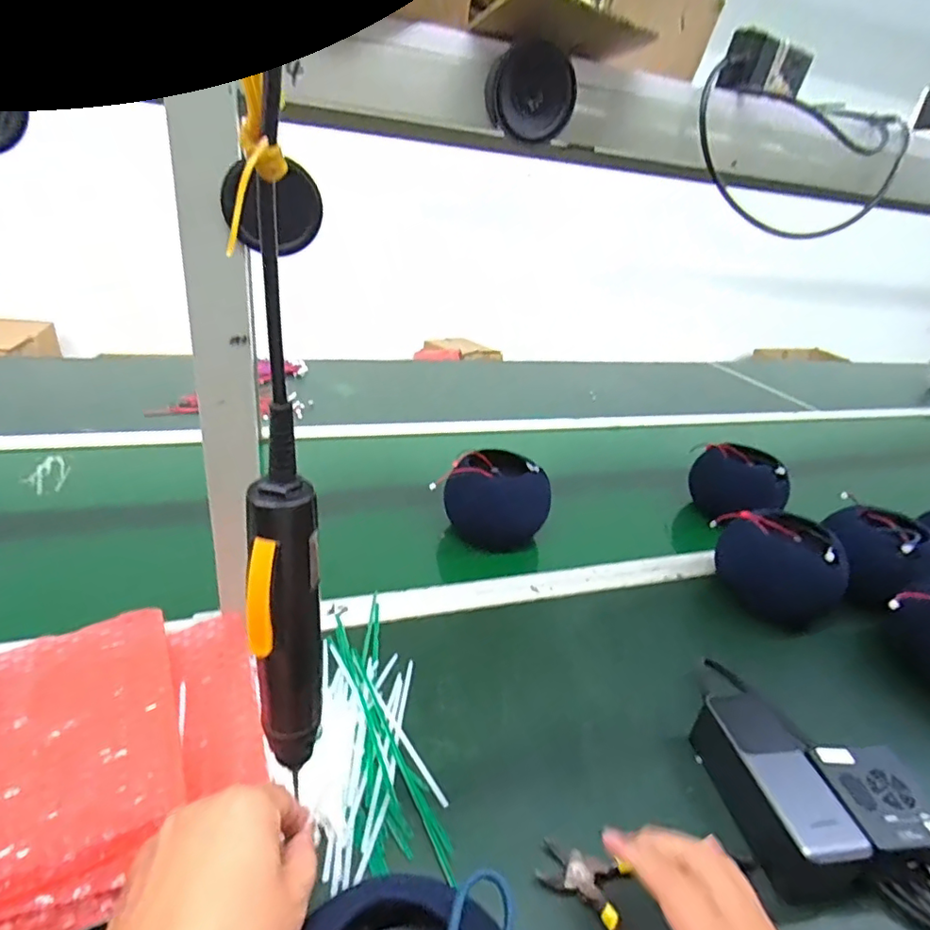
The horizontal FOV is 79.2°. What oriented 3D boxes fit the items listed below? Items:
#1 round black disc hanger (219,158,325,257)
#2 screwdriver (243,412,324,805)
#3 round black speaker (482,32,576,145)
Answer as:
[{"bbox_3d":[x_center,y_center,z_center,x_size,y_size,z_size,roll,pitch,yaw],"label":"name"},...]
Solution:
[{"bbox_3d":[-0.127,-0.170,0.372,0.061,0.052,0.008,-3,29,-20],"label":"round black disc hanger"},{"bbox_3d":[-0.088,0.073,0.277,0.033,0.196,0.032,-2,28,-17],"label":"screwdriver"},{"bbox_3d":[0.048,-0.272,0.413,0.061,0.058,0.032,2,27,-10],"label":"round black speaker"}]

